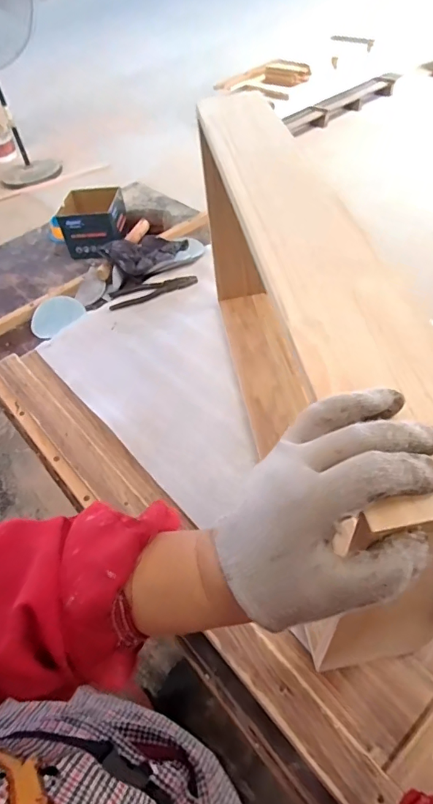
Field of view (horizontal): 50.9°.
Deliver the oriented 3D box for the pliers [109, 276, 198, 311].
[{"bbox_3d":[-0.138,-0.245,0.996,0.192,0.017,0.078,-11,47,-4],"label":"pliers"}]

